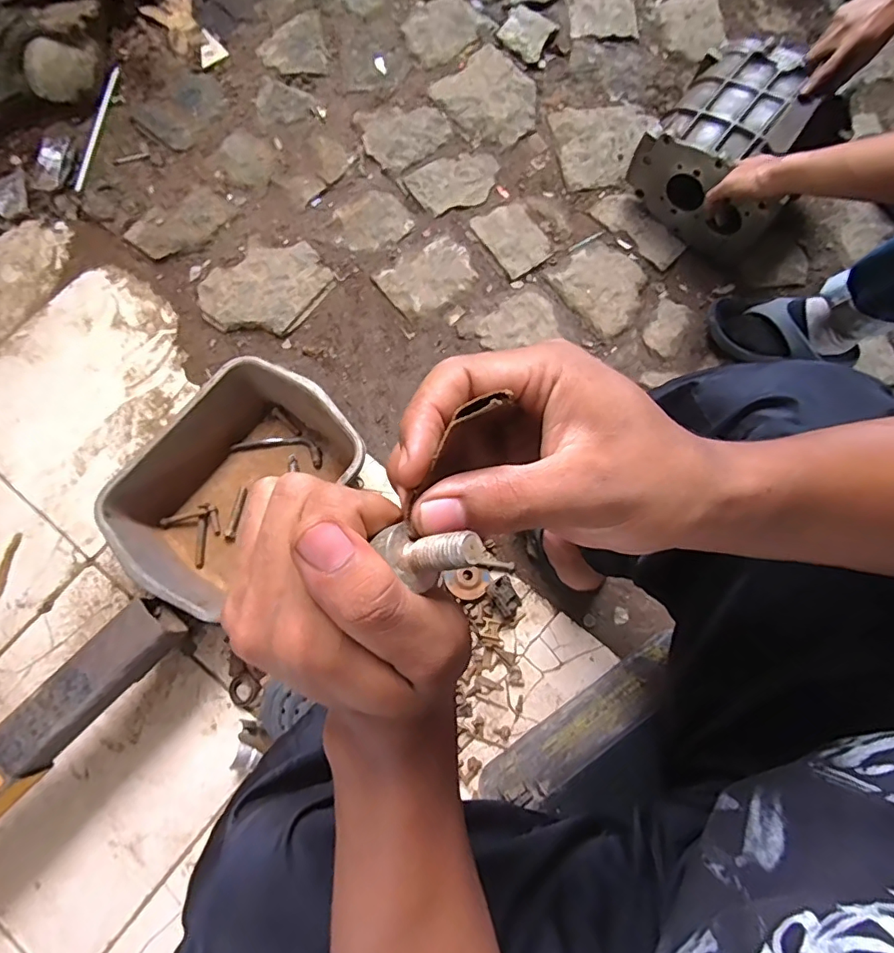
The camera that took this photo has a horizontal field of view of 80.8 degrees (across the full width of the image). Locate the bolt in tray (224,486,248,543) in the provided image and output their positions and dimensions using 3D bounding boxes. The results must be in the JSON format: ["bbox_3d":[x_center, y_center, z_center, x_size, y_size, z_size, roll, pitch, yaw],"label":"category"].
[{"bbox_3d":[-0.332,0.059,0.825,0.014,0.011,0.088,9,78,1],"label":"bolt in tray"}]

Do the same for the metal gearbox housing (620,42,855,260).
[{"bbox_3d":[0.478,-0.550,0.880,0.248,0.199,0.229,37,80,7],"label":"metal gearbox housing"}]

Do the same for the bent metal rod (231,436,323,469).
[{"bbox_3d":[-0.275,-0.050,0.858,0.151,0.016,0.042,12,78,2],"label":"bent metal rod"}]

